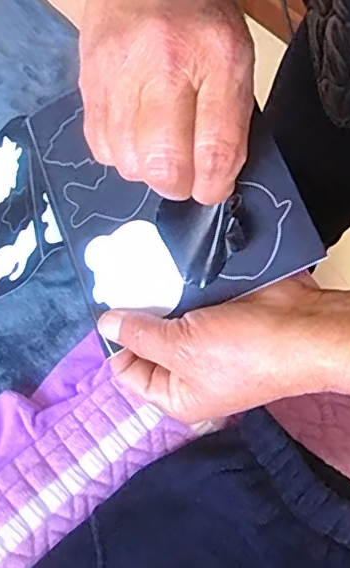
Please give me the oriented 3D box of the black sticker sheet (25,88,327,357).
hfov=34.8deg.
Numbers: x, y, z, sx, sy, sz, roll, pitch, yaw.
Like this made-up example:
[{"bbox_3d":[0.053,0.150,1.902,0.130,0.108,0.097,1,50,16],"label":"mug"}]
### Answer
[{"bbox_3d":[-0.011,-0.054,0.287,0.123,0.023,0.141,-25,74,17],"label":"black sticker sheet"}]

